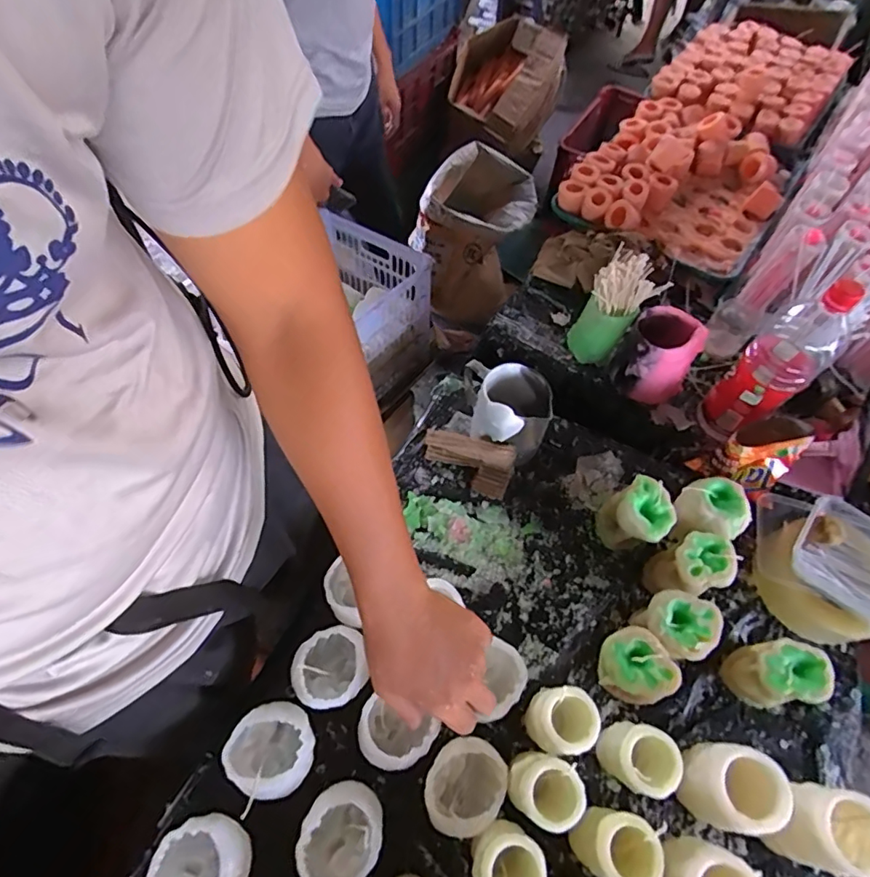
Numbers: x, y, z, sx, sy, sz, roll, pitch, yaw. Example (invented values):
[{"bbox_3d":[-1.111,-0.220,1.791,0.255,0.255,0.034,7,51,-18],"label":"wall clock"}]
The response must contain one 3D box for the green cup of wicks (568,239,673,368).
[{"bbox_3d":[0.247,-0.173,0.734,0.082,0.147,0.076,-39,69,-22],"label":"green cup of wicks"}]

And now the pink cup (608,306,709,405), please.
[{"bbox_3d":[0.301,-0.110,0.726,0.094,0.115,0.084,33,64,15],"label":"pink cup"}]

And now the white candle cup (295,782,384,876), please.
[{"bbox_3d":[-0.081,0.350,0.468,0.069,0.054,0.080,25,62,11],"label":"white candle cup"}]

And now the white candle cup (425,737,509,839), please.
[{"bbox_3d":[0.026,0.321,0.491,0.068,0.054,0.079,29,63,13],"label":"white candle cup"}]

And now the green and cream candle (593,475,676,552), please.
[{"bbox_3d":[0.234,0.092,0.624,0.067,0.079,0.062,1,60,-2],"label":"green and cream candle"}]

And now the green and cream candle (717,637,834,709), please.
[{"bbox_3d":[0.350,0.242,0.546,0.072,0.069,0.058,0,60,-3],"label":"green and cream candle"}]

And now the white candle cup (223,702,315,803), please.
[{"bbox_3d":[-0.147,0.288,0.488,0.073,0.058,0.070,1,60,-2],"label":"white candle cup"}]

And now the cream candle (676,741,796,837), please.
[{"bbox_3d":[0.256,0.313,0.476,0.056,0.113,0.061,1,60,-2],"label":"cream candle"}]

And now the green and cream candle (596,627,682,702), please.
[{"bbox_3d":[0.201,0.235,0.542,0.052,0.077,0.067,-27,65,-17],"label":"green and cream candle"}]

